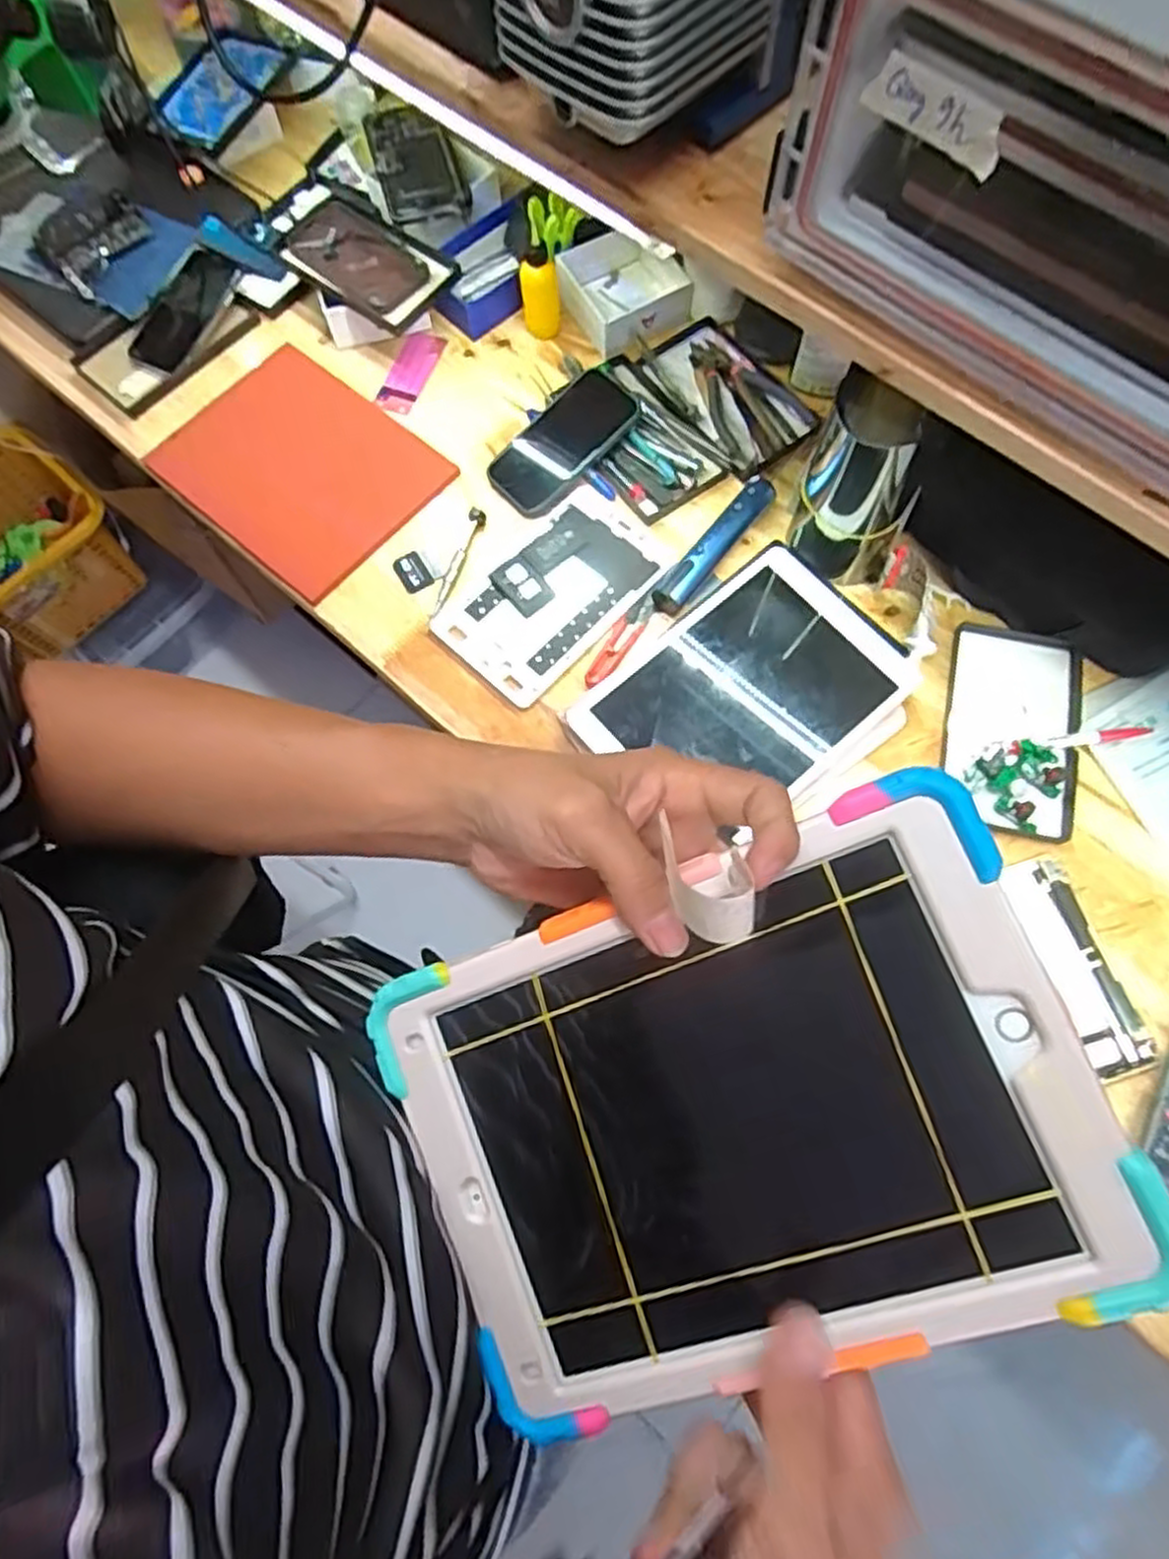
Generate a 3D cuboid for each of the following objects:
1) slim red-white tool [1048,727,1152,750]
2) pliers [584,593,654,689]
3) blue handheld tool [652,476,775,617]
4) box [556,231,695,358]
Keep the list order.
[{"bbox_3d":[0.421,-0.036,0.645,0.082,0.013,0.013,-8,72,-1],"label":"slim red-white tool"},{"bbox_3d":[0.031,-0.122,0.705,0.026,0.014,0.102,30,76,11],"label":"pliers"},{"bbox_3d":[0.120,-0.216,0.718,0.027,0.026,0.159,38,77,13],"label":"blue handheld tool"},{"bbox_3d":[0.042,-0.492,0.795,0.111,0.046,0.116,-28,73,-7],"label":"box"}]

